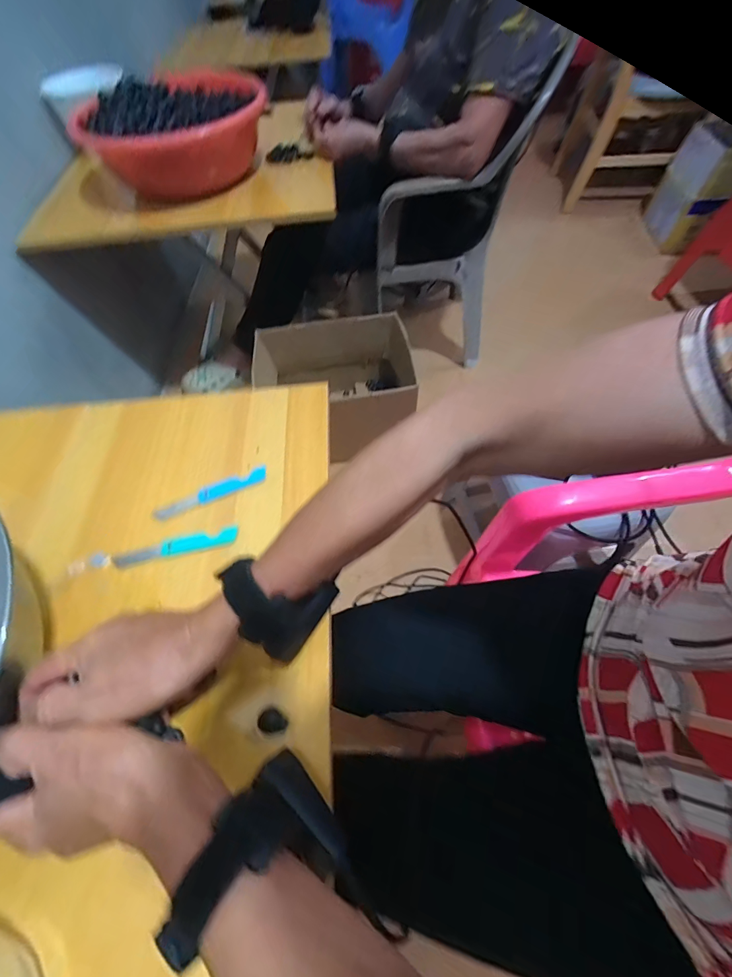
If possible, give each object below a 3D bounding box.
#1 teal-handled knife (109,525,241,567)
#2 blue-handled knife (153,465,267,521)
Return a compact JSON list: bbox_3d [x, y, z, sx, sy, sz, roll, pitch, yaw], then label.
[{"bbox_3d":[-0.182,0.055,0.360,0.117,0.004,0.019,-10,59,-3],"label":"teal-handled knife"},{"bbox_3d":[-0.161,0.005,0.391,0.119,0.006,0.020,-23,61,-10],"label":"blue-handled knife"}]

